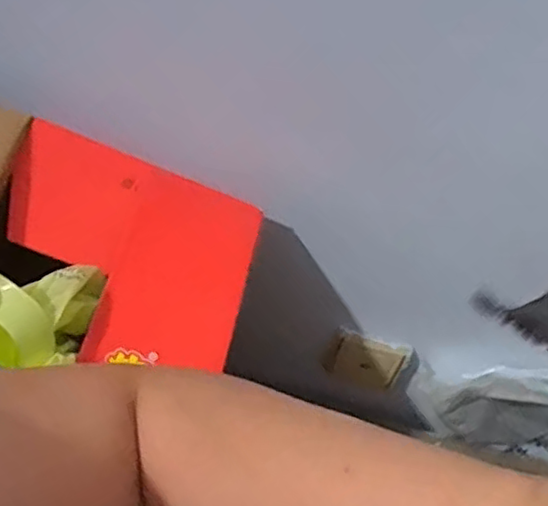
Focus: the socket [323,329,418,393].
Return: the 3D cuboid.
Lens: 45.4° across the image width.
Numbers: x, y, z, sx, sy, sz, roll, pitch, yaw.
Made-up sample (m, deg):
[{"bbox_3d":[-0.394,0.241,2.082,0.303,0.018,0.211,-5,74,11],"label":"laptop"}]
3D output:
[{"bbox_3d":[0.112,0.126,0.761,0.098,0.068,0.019,15,51,6],"label":"socket"}]

